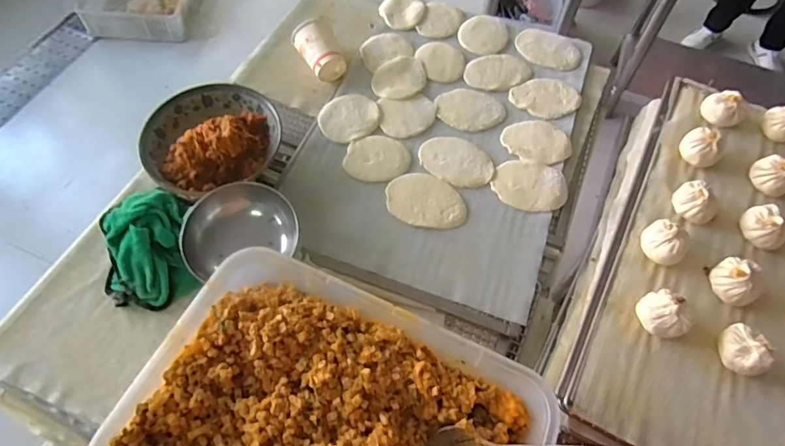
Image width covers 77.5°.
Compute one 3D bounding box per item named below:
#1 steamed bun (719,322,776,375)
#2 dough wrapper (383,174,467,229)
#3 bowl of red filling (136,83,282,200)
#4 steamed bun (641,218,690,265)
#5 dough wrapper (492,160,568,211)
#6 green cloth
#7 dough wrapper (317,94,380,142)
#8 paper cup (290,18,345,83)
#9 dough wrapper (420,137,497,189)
[{"bbox_3d":[0.403,0.145,0.562,0.048,0.045,0.054,-24,63,-15],"label":"steamed bun"},{"bbox_3d":[0.050,-0.032,0.724,0.119,0.007,0.082,19,61,9],"label":"dough wrapper"},{"bbox_3d":[-0.268,-0.126,0.724,0.193,0.083,0.170,-33,66,-19],"label":"bowl of red filling"},{"bbox_3d":[0.354,0.026,0.636,0.052,0.052,0.055,-39,67,-21],"label":"steamed bun"},{"bbox_3d":[0.209,-0.057,0.747,0.113,0.012,0.085,12,61,6],"label":"dough wrapper"},{"bbox_3d":[-0.324,0.027,0.650,0.112,0.072,0.164,-9,60,-7],"label":"green cloth"},{"bbox_3d":[-0.071,-0.172,0.799,0.097,0.004,0.091,1,61,-2],"label":"dough wrapper"},{"bbox_3d":[-0.125,-0.296,0.839,0.075,0.069,0.089,-20,62,-13],"label":"paper cup"},{"bbox_3d":[0.101,-0.097,0.765,0.116,0.006,0.080,26,62,12],"label":"dough wrapper"}]

